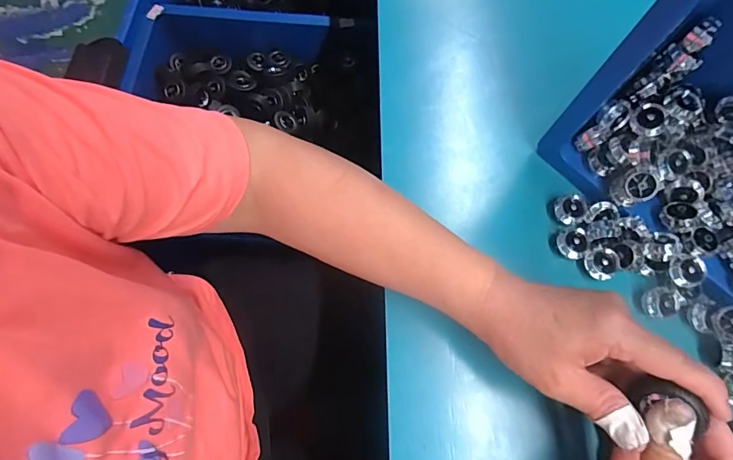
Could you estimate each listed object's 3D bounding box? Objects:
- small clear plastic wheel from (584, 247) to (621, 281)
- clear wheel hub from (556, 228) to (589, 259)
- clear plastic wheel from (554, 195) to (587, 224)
[{"bbox_3d":[0.185,0.027,0.340,0.021,0.018,0.024,-24,72,-8],"label":"small clear plastic wheel"},{"bbox_3d":[0.163,0.012,0.346,0.021,0.019,0.024,-35,74,-11],"label":"clear wheel hub"},{"bbox_3d":[0.166,-0.016,0.354,0.021,0.020,0.024,-35,74,-11],"label":"clear plastic wheel"}]

